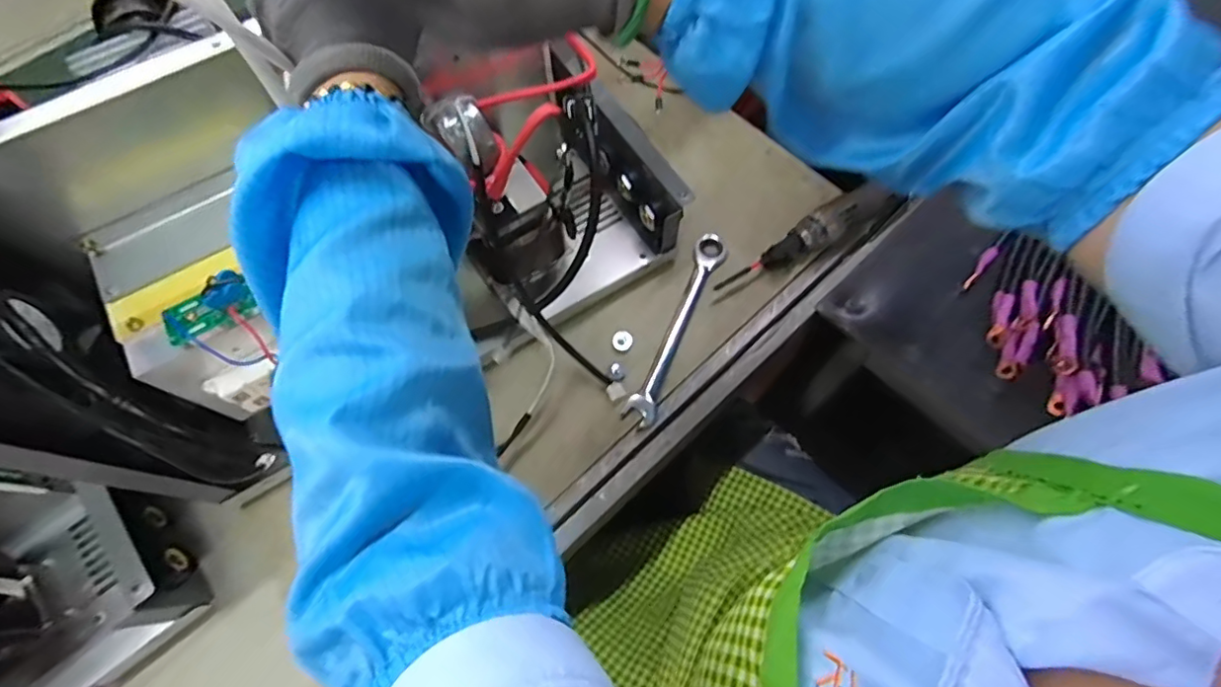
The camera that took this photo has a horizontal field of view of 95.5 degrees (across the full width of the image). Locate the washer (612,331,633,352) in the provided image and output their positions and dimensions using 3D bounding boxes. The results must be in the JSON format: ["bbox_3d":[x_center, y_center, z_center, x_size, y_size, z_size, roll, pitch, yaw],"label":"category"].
[{"bbox_3d":[0.012,-0.003,0.572,0.020,0.004,0.022,-1,67,2],"label":"washer"}]

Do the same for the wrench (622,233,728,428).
[{"bbox_3d":[0.071,-0.023,0.572,0.032,0.011,0.226,21,69,11],"label":"wrench"}]

